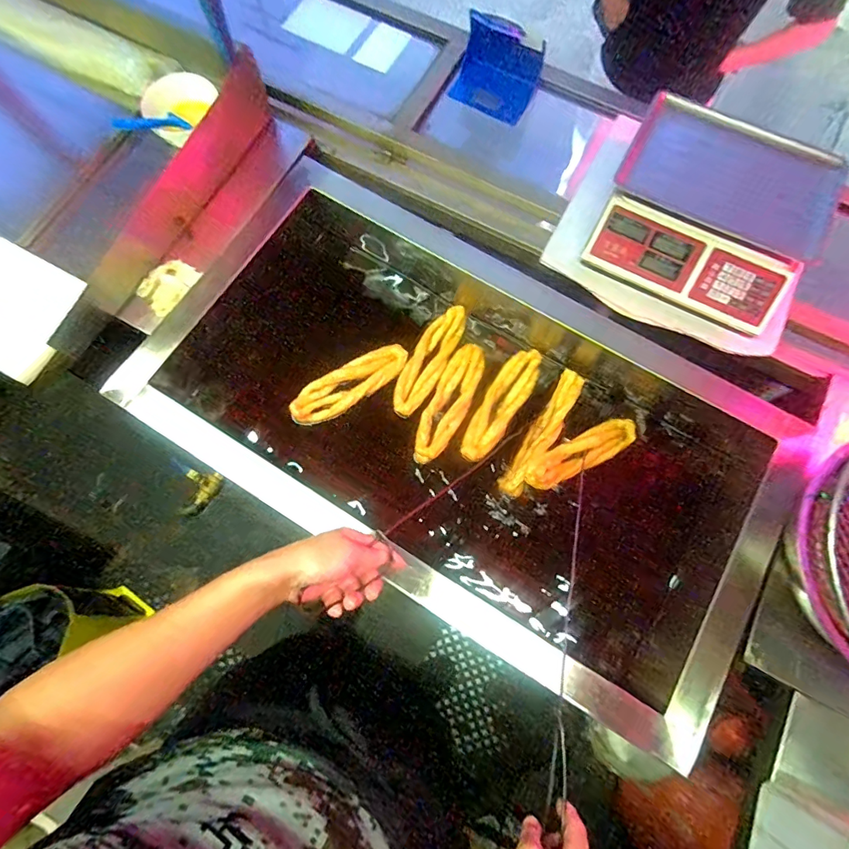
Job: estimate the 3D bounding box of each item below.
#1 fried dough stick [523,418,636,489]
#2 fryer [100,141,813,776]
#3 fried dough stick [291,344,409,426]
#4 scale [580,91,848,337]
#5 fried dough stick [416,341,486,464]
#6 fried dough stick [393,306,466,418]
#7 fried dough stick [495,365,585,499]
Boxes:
[{"bbox_3d":[0.278,0.048,0.811,0.224,0.029,0.056,-26,77,-8],"label":"fried dough stick"},{"bbox_3d":[0.074,-0.027,0.839,0.979,0.229,0.616,28,76,6],"label":"fryer"},{"bbox_3d":[-0.136,-0.075,0.853,0.232,0.028,0.073,-33,78,-10],"label":"fried dough stick"},{"bbox_3d":[0.486,-0.363,0.798,0.357,0.122,0.286,33,76,8],"label":"scale"},{"bbox_3d":[0.045,-0.038,0.844,0.067,0.030,0.231,26,75,6],"label":"fried dough stick"},{"bbox_3d":[0.007,-0.119,0.858,0.066,0.037,0.225,31,76,7],"label":"fried dough stick"},{"bbox_3d":[0.209,0.015,0.820,0.047,0.039,0.243,32,76,8],"label":"fried dough stick"}]

